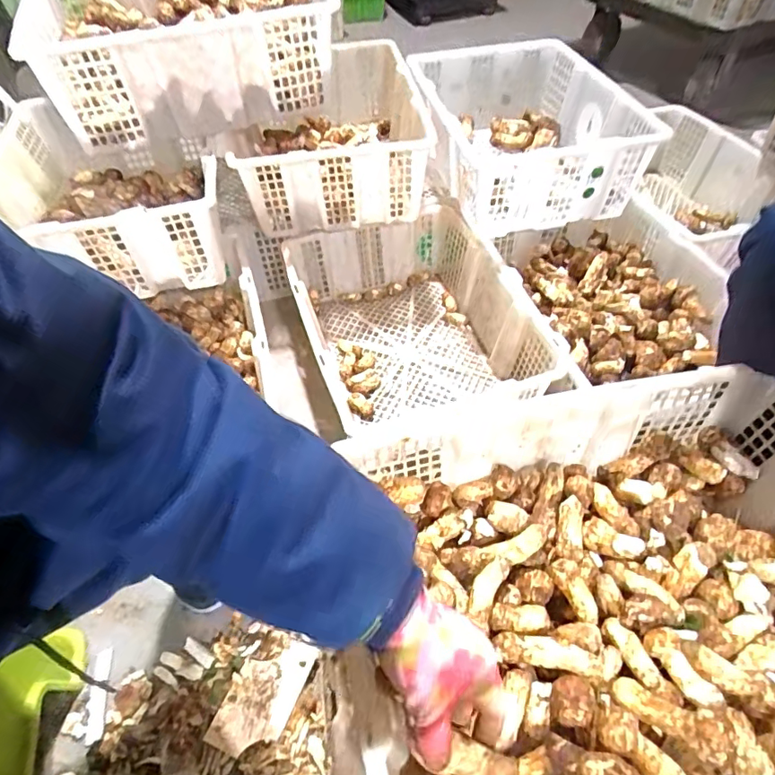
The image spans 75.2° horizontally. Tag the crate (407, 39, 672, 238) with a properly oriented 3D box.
[{"bbox_3d":[0.271,-0.538,1.035,0.385,0.181,0.532,-11,53,-6],"label":"crate"}]

